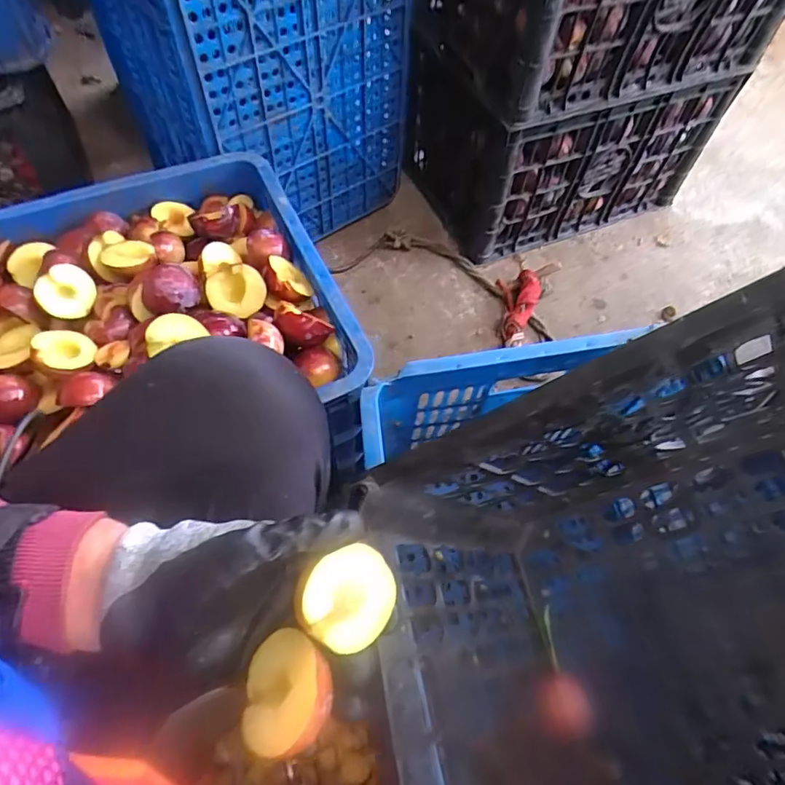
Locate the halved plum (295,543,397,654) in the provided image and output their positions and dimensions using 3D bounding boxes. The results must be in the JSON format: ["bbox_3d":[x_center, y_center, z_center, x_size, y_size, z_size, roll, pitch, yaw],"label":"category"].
[{"bbox_3d":[-0.025,0.105,0.271,0.047,0.025,0.049,-24,100,-19],"label":"halved plum"}]

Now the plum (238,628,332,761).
[{"bbox_3d":[-0.048,0.152,0.259,0.045,0.027,0.050,-24,38,27],"label":"plum"}]

